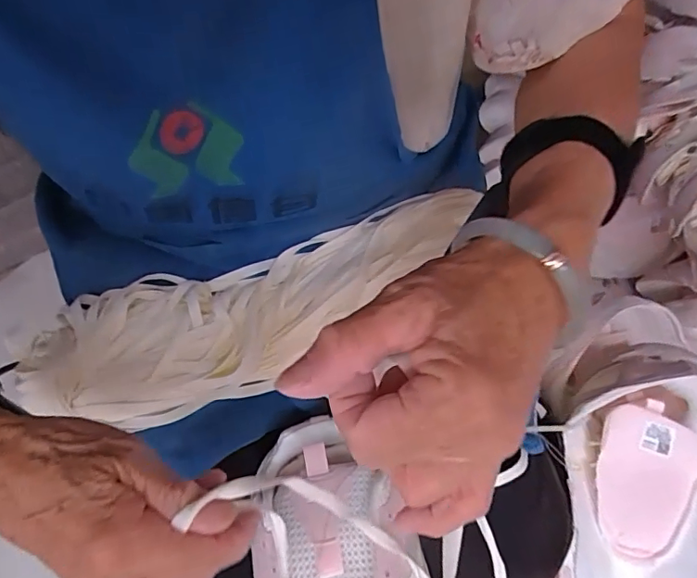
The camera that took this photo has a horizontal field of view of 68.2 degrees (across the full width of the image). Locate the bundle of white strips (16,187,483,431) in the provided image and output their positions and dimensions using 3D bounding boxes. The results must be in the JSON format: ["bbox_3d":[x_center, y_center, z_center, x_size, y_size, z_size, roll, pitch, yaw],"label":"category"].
[{"bbox_3d":[-0.063,0.017,0.383,0.345,0.033,0.103,-18,70,-4],"label":"bundle of white strips"}]

